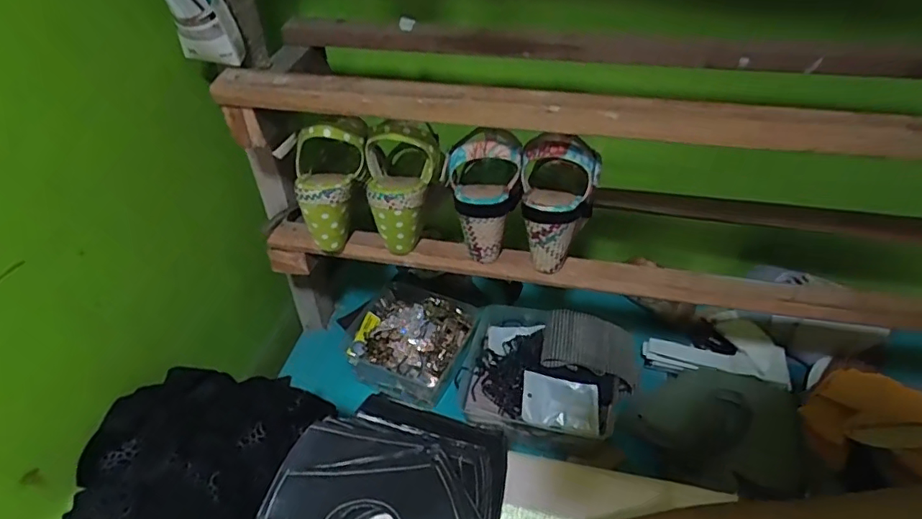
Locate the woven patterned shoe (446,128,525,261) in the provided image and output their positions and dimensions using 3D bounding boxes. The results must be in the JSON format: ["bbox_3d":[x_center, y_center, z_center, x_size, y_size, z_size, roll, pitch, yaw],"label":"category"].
[{"bbox_3d":[0.024,-0.082,0.588,0.078,0.156,0.097,9,42,11],"label":"woven patterned shoe"}]

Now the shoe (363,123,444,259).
[{"bbox_3d":[-0.062,-0.079,0.604,0.081,0.133,0.074,-4,41,-4],"label":"shoe"}]

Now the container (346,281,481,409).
[{"bbox_3d":[-0.073,0.120,0.803,0.164,0.070,0.168,16,43,18],"label":"container"}]

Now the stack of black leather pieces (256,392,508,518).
[{"bbox_3d":[-0.065,0.224,0.509,0.216,0.027,0.206,11,42,13],"label":"stack of black leather pieces"}]

